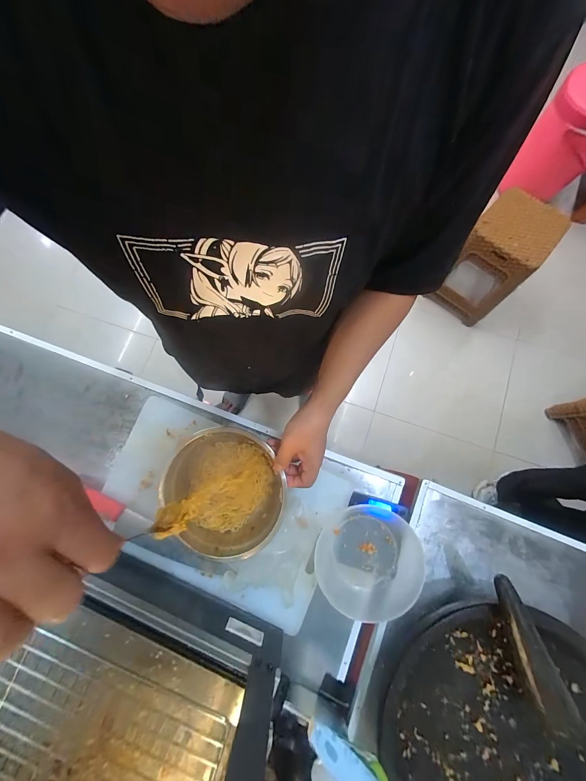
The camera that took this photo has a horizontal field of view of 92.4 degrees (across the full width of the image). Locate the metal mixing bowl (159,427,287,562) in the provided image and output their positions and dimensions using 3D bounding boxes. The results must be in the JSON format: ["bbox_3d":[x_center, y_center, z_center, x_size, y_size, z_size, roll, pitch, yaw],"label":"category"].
[{"bbox_3d":[-0.119,0.175,0.493,0.196,0.075,0.210,0,79,1],"label":"metal mixing bowl"}]

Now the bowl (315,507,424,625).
[{"bbox_3d":[0.124,0.296,0.478,0.163,0.055,0.177,0,79,1],"label":"bowl"}]

